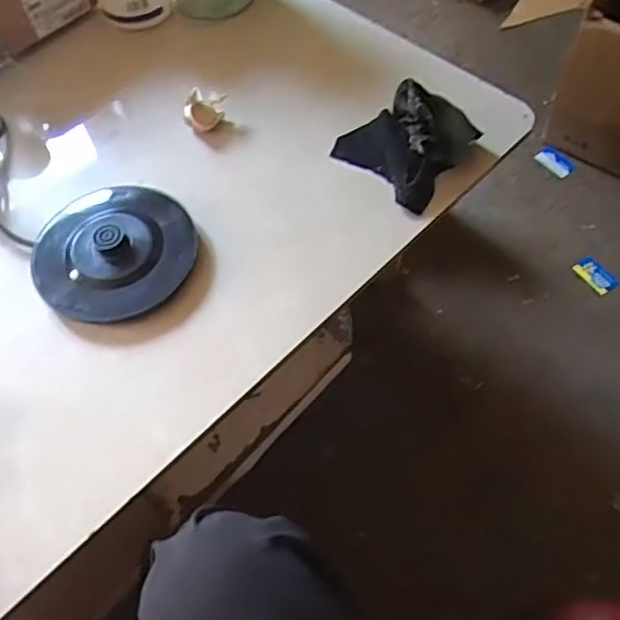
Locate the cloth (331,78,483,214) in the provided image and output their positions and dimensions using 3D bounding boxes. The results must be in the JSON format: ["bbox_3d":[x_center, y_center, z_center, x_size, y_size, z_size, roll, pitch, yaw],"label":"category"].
[{"bbox_3d":[0.084,-0.164,0.604,0.115,0.052,0.104,33,66,20],"label":"cloth"}]

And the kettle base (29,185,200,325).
[{"bbox_3d":[-0.174,-0.056,0.571,0.136,0.031,0.133,-1,59,2],"label":"kettle base"}]

